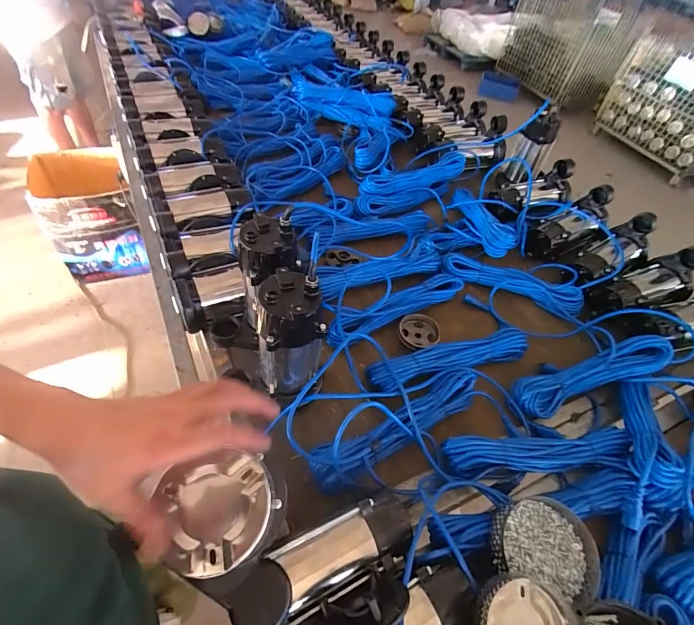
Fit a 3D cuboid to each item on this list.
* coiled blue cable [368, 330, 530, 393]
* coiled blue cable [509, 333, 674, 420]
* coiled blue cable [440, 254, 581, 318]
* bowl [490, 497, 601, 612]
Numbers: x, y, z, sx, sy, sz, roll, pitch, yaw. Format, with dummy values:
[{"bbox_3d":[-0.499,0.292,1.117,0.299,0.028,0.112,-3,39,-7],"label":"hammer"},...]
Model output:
[{"bbox_3d":[0.204,0.093,0.743,0.346,0.051,0.068,-13,54,-18],"label":"coiled blue cable"},{"bbox_3d":[0.482,0.124,0.736,0.339,0.045,0.074,-11,53,-17],"label":"coiled blue cable"},{"bbox_3d":[0.401,-0.075,0.920,0.333,0.041,0.075,18,51,6],"label":"coiled blue cable"},{"bbox_3d":[0.269,0.330,0.520,0.145,0.044,0.131,7,50,-3],"label":"bowl"}]

